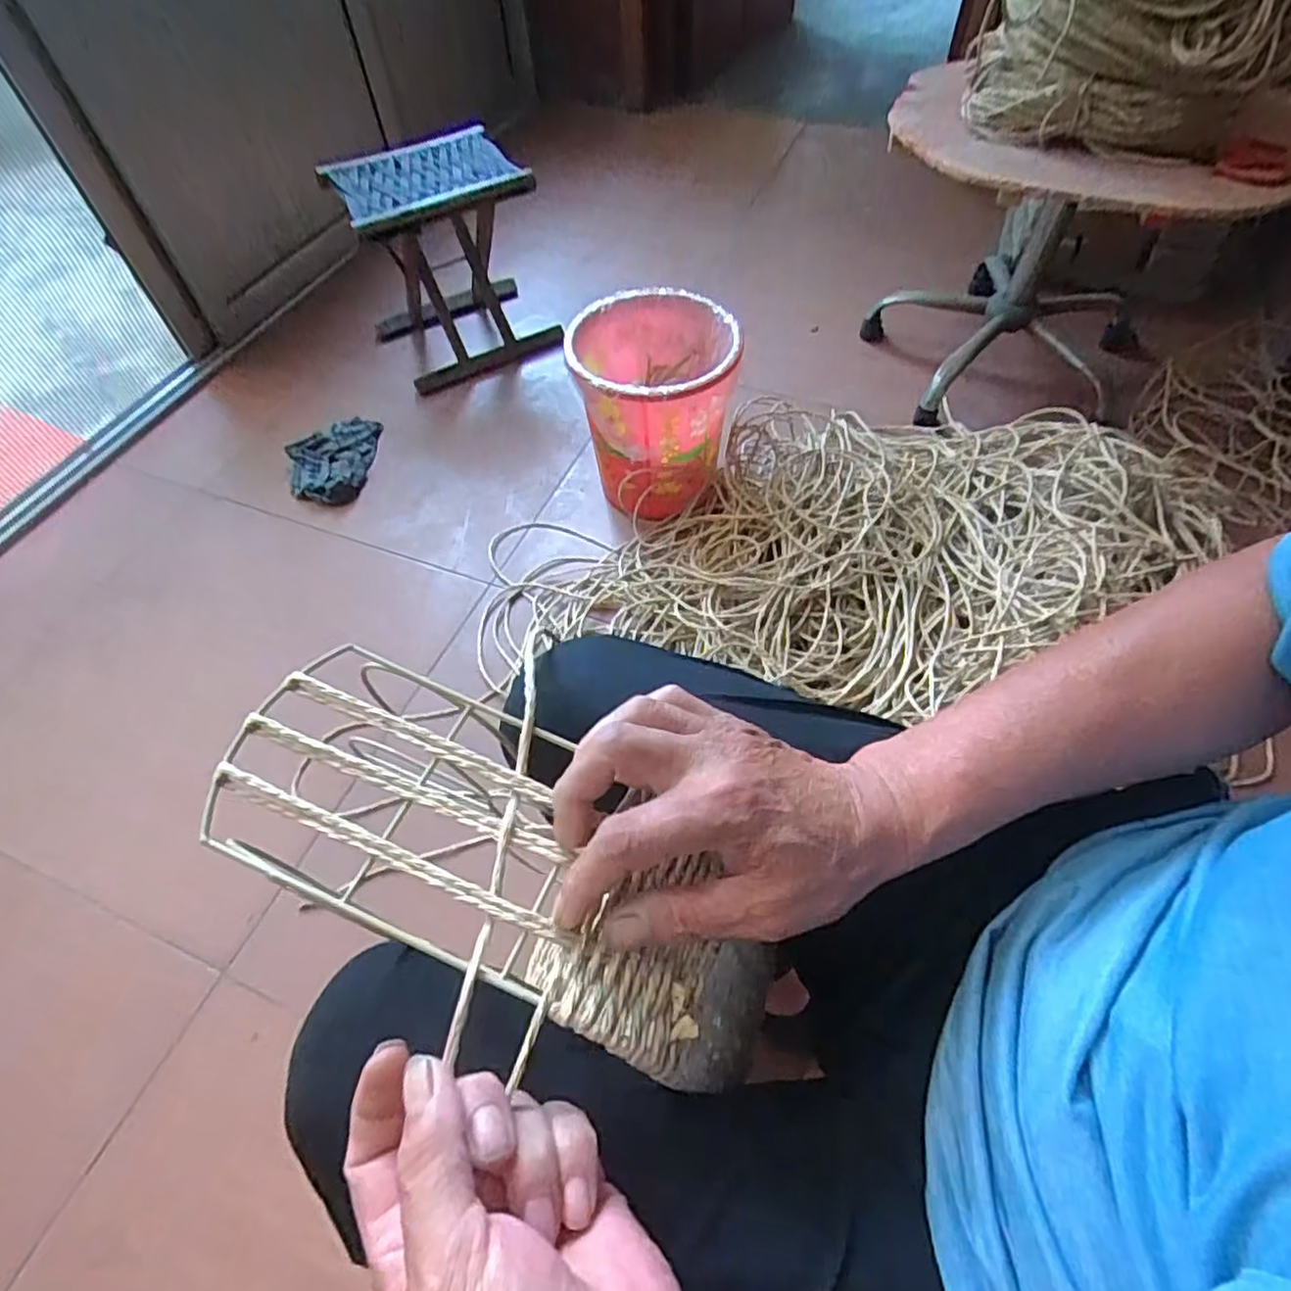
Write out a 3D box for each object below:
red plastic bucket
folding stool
[{"bbox_3d":[0.015,-0.366,1.072,0.225,0.261,0.225,-2,56,2],"label":"red plastic bucket"},{"bbox_3d":[-0.359,-0.694,1.269,0.295,0.332,0.245,-29,59,-15],"label":"folding stool"}]

